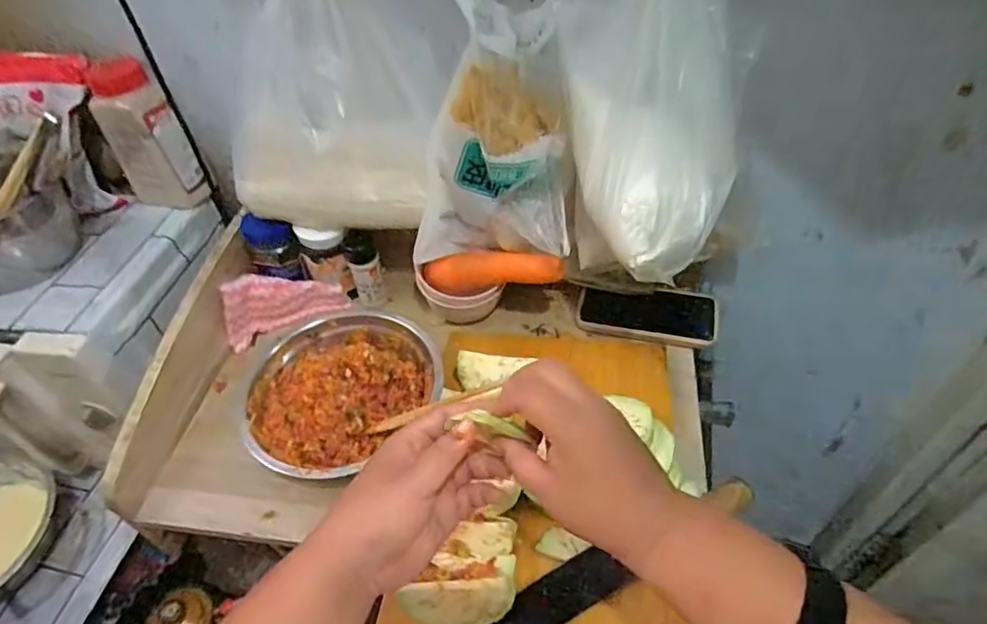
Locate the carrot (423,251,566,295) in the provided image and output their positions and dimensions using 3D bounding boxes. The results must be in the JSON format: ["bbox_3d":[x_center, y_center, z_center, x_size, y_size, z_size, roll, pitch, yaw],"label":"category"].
[{"bbox_3d":[0.000,-0.047,0.678,0.175,0.040,0.037,-2,45,27],"label":"carrot"}]

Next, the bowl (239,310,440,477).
[{"bbox_3d":[-0.171,0.081,0.639,0.197,0.052,0.183,-3,47,3],"label":"bowl"}]

